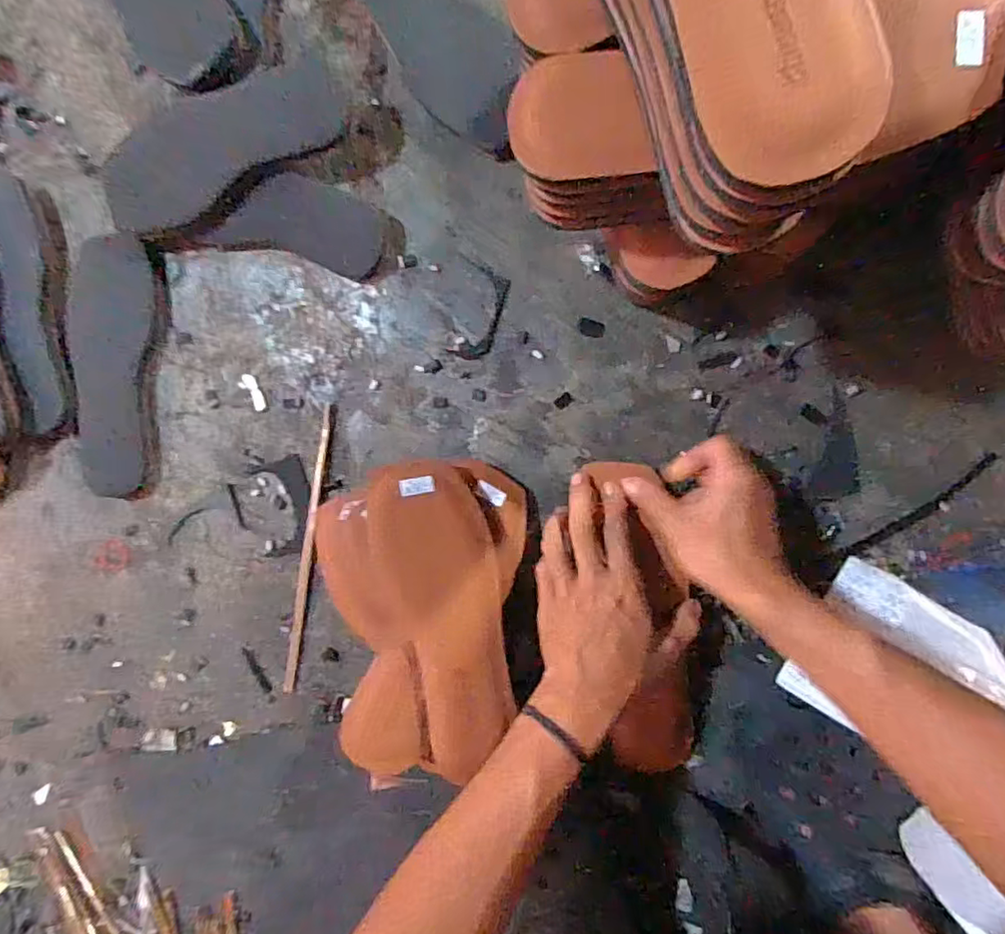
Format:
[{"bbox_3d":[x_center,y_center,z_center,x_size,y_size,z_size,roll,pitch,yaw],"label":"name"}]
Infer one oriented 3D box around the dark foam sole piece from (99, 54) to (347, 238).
[{"bbox_3d":[-0.249,-0.284,0.511,0.234,0.011,0.099,-16,89,9],"label":"dark foam sole piece"}]

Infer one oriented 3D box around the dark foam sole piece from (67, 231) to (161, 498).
[{"bbox_3d":[-0.356,-0.093,0.529,0.083,0.008,0.231,2,92,9],"label":"dark foam sole piece"}]

